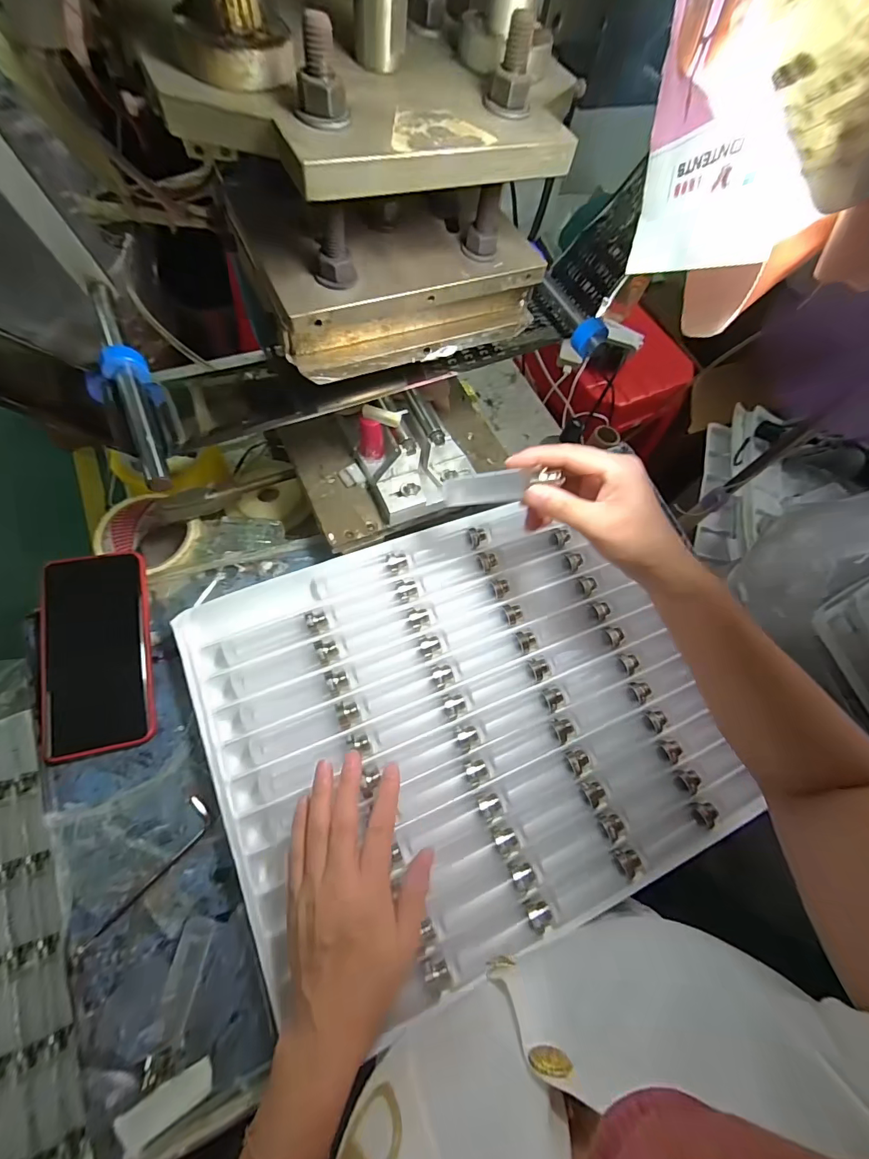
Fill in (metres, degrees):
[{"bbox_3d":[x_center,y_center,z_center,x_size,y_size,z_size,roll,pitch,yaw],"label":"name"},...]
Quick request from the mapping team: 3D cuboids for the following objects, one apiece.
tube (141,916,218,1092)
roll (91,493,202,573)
[{"bbox_3d":[-0.172,0.285,0.288,0.020,0.016,0.089,9,67,-4],"label":"tube"},{"bbox_3d":[-0.280,-0.038,0.433,0.097,0.058,0.077,22,67,1],"label":"roll"}]

